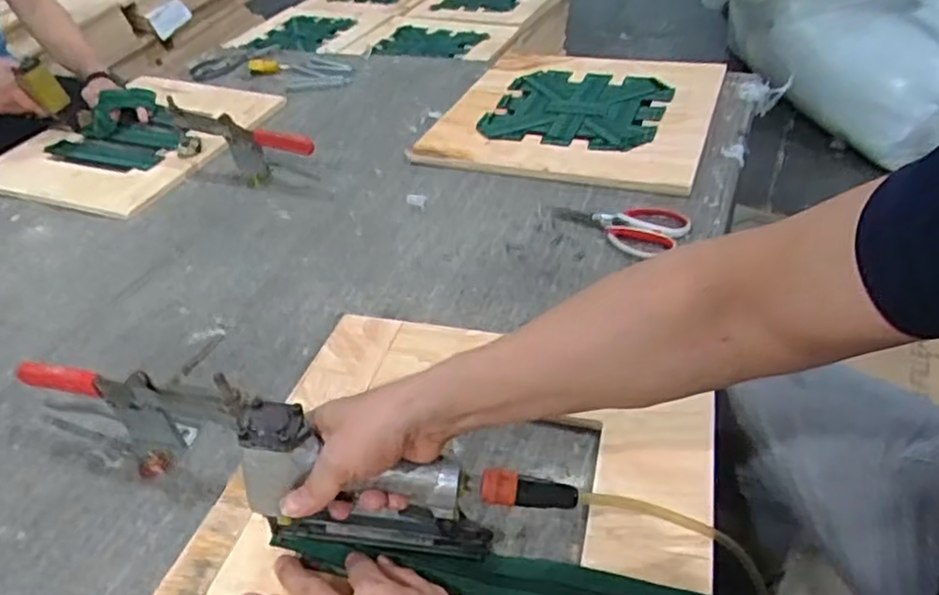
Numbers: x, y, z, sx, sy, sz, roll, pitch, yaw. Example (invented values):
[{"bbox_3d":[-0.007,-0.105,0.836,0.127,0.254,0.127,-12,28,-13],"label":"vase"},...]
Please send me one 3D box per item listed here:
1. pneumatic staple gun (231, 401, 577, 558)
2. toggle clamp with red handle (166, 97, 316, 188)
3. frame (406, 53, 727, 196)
[{"bbox_3d":[-0.047,0.144,0.543,0.251,0.144,0.045,-3,40,6],"label":"pneumatic staple gun"},{"bbox_3d":[-0.372,-0.241,1.103,0.290,0.098,0.048,16,45,25],"label":"toggle clamp with red handle"},{"bbox_3d":[0.179,-0.307,1.145,0.428,0.037,0.393,12,44,22],"label":"frame"}]

